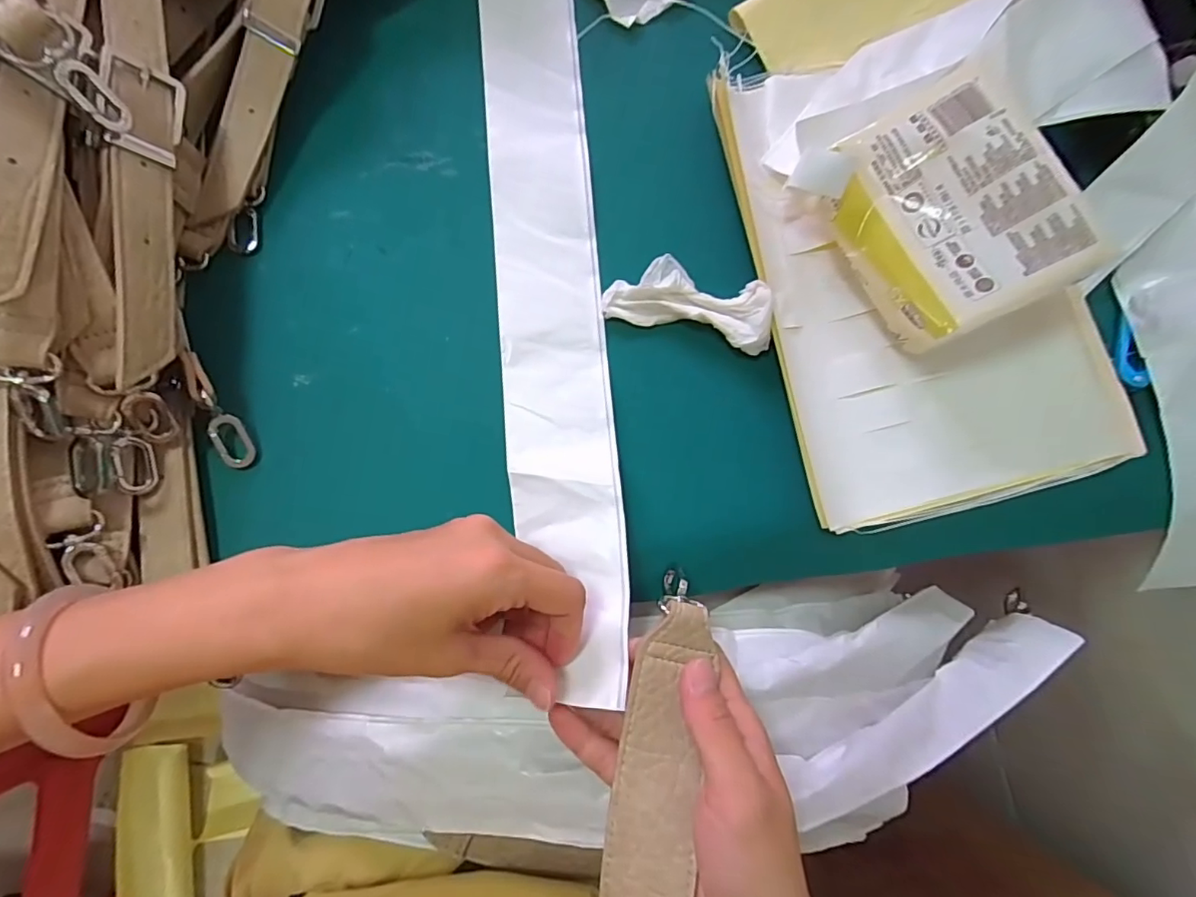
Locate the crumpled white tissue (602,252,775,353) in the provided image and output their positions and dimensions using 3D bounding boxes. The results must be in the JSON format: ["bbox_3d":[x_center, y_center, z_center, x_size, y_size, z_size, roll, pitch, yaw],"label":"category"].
[{"bbox_3d":[0.053,-0.086,0.311,0.094,0.018,0.041,15,80,0],"label":"crumpled white tissue"}]

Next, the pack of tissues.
[{"bbox_3d":[0.183,-0.121,0.294,0.088,0.064,0.120,-23,82,-6],"label":"pack of tissues"}]

